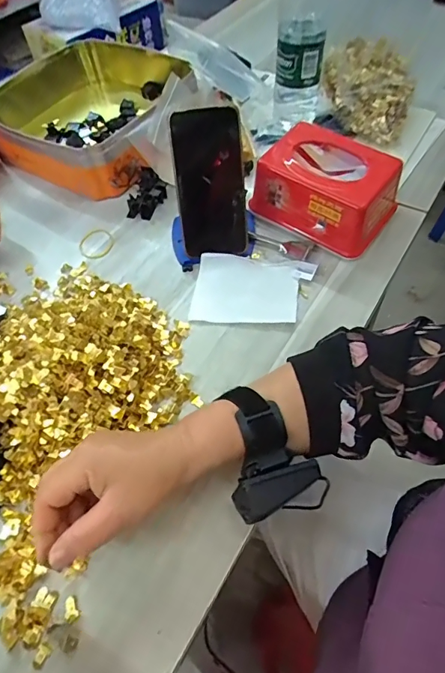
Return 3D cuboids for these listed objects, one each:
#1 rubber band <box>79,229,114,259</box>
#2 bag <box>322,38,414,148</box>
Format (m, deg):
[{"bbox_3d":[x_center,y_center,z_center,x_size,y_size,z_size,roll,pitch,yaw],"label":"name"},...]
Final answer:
[{"bbox_3d":[-0.162,-0.119,0.562,0.045,0.006,0.051,-37,56,-11],"label":"rubber band"},{"bbox_3d":[0.199,-0.368,0.624,0.068,0.121,0.178,-17,55,-8],"label":"bag"}]

